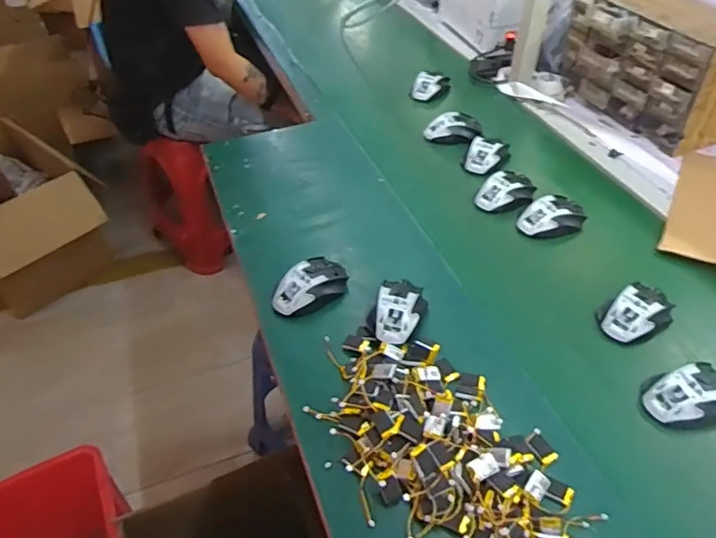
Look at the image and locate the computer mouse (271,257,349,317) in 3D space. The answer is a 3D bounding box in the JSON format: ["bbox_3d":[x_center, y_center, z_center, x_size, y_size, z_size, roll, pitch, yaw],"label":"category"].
[{"bbox_3d":[-0.070,0.023,0.789,0.117,0.038,0.071,-28,50,-23],"label":"computer mouse"}]

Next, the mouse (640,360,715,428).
[{"bbox_3d":[0.404,0.153,0.659,0.113,0.041,0.073,-10,45,-7],"label":"mouse"}]

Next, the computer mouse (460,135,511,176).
[{"bbox_3d":[0.244,-0.218,1.036,0.076,0.037,0.097,20,49,22],"label":"computer mouse"}]

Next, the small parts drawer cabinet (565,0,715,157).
[{"bbox_3d":[0.572,-0.413,1.092,0.165,0.209,0.351,-25,48,-20],"label":"small parts drawer cabinet"}]

